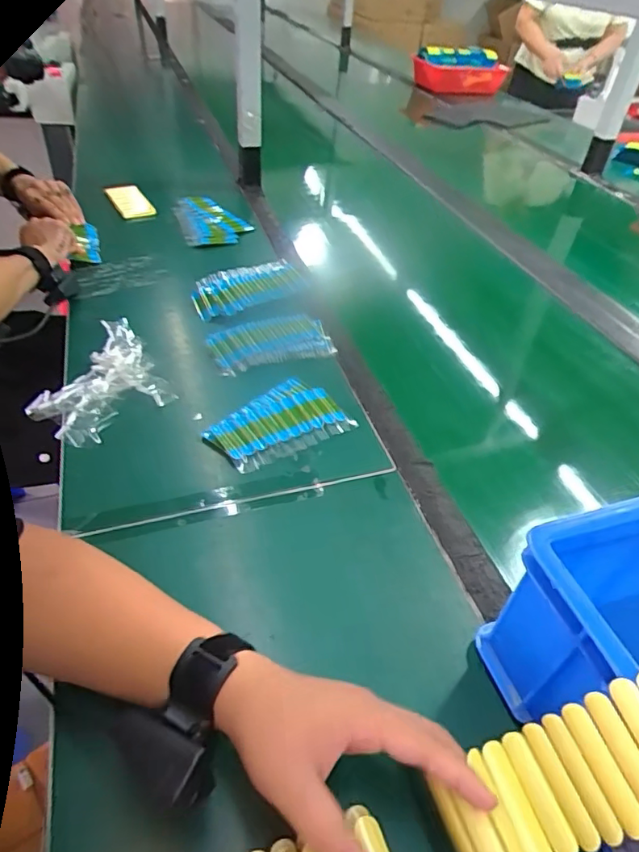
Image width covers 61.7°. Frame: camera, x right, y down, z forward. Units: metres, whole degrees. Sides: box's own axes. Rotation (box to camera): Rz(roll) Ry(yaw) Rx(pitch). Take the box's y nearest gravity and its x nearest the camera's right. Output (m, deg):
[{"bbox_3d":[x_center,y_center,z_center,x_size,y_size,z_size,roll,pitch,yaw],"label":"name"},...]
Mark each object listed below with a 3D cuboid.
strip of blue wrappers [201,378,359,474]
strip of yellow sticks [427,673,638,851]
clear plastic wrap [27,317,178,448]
[{"bbox_3d":[-0.051,-0.003,0.635,0.157,0.013,0.103,-23,50,-27],"label":"strip of blue wrappers"},{"bbox_3d":[0.246,0.206,0.348,0.353,0.118,0.068,6,39,-28],"label":"strip of yellow sticks"},{"bbox_3d":[-0.268,-0.058,0.658,0.148,0.038,0.171,32,49,26],"label":"clear plastic wrap"}]

